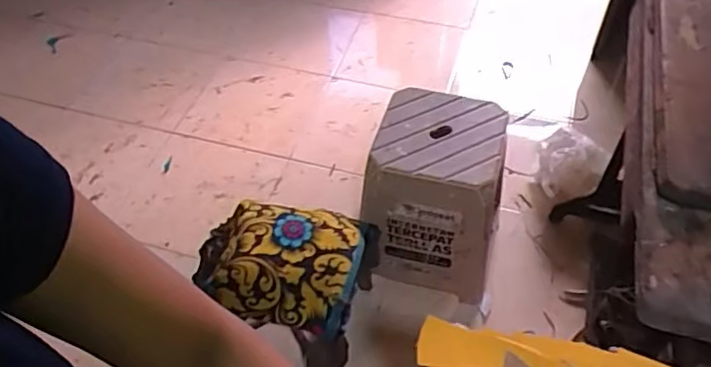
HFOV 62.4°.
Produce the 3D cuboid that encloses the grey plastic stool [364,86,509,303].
[{"bbox_3d":[0.189,0.024,1.411,0.296,0.359,0.335,7,51,8],"label":"grey plastic stool"}]

